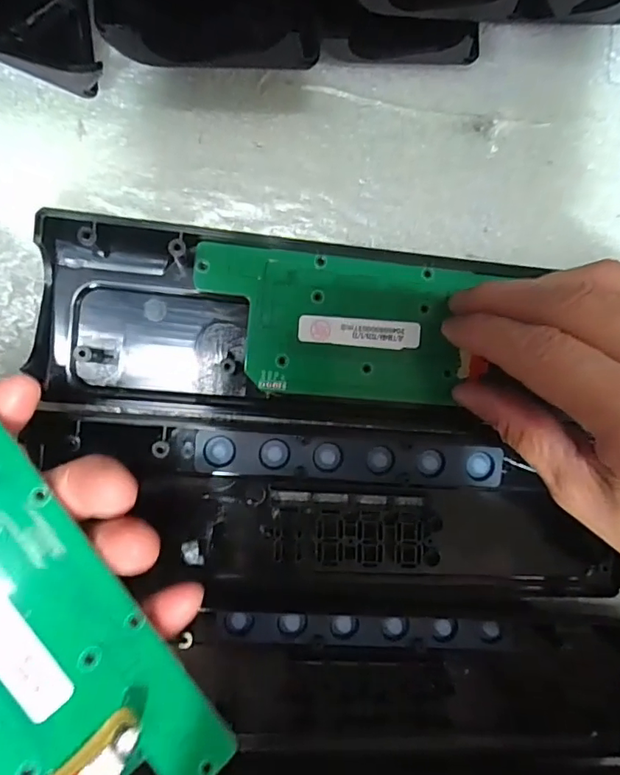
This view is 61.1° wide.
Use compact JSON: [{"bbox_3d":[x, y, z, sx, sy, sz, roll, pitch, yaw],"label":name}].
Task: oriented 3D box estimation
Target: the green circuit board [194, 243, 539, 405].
[{"bbox_3d":[0.010,-0.024,0.207,0.106,0.004,0.055,5,92,-9],"label":"green circuit board"}]

